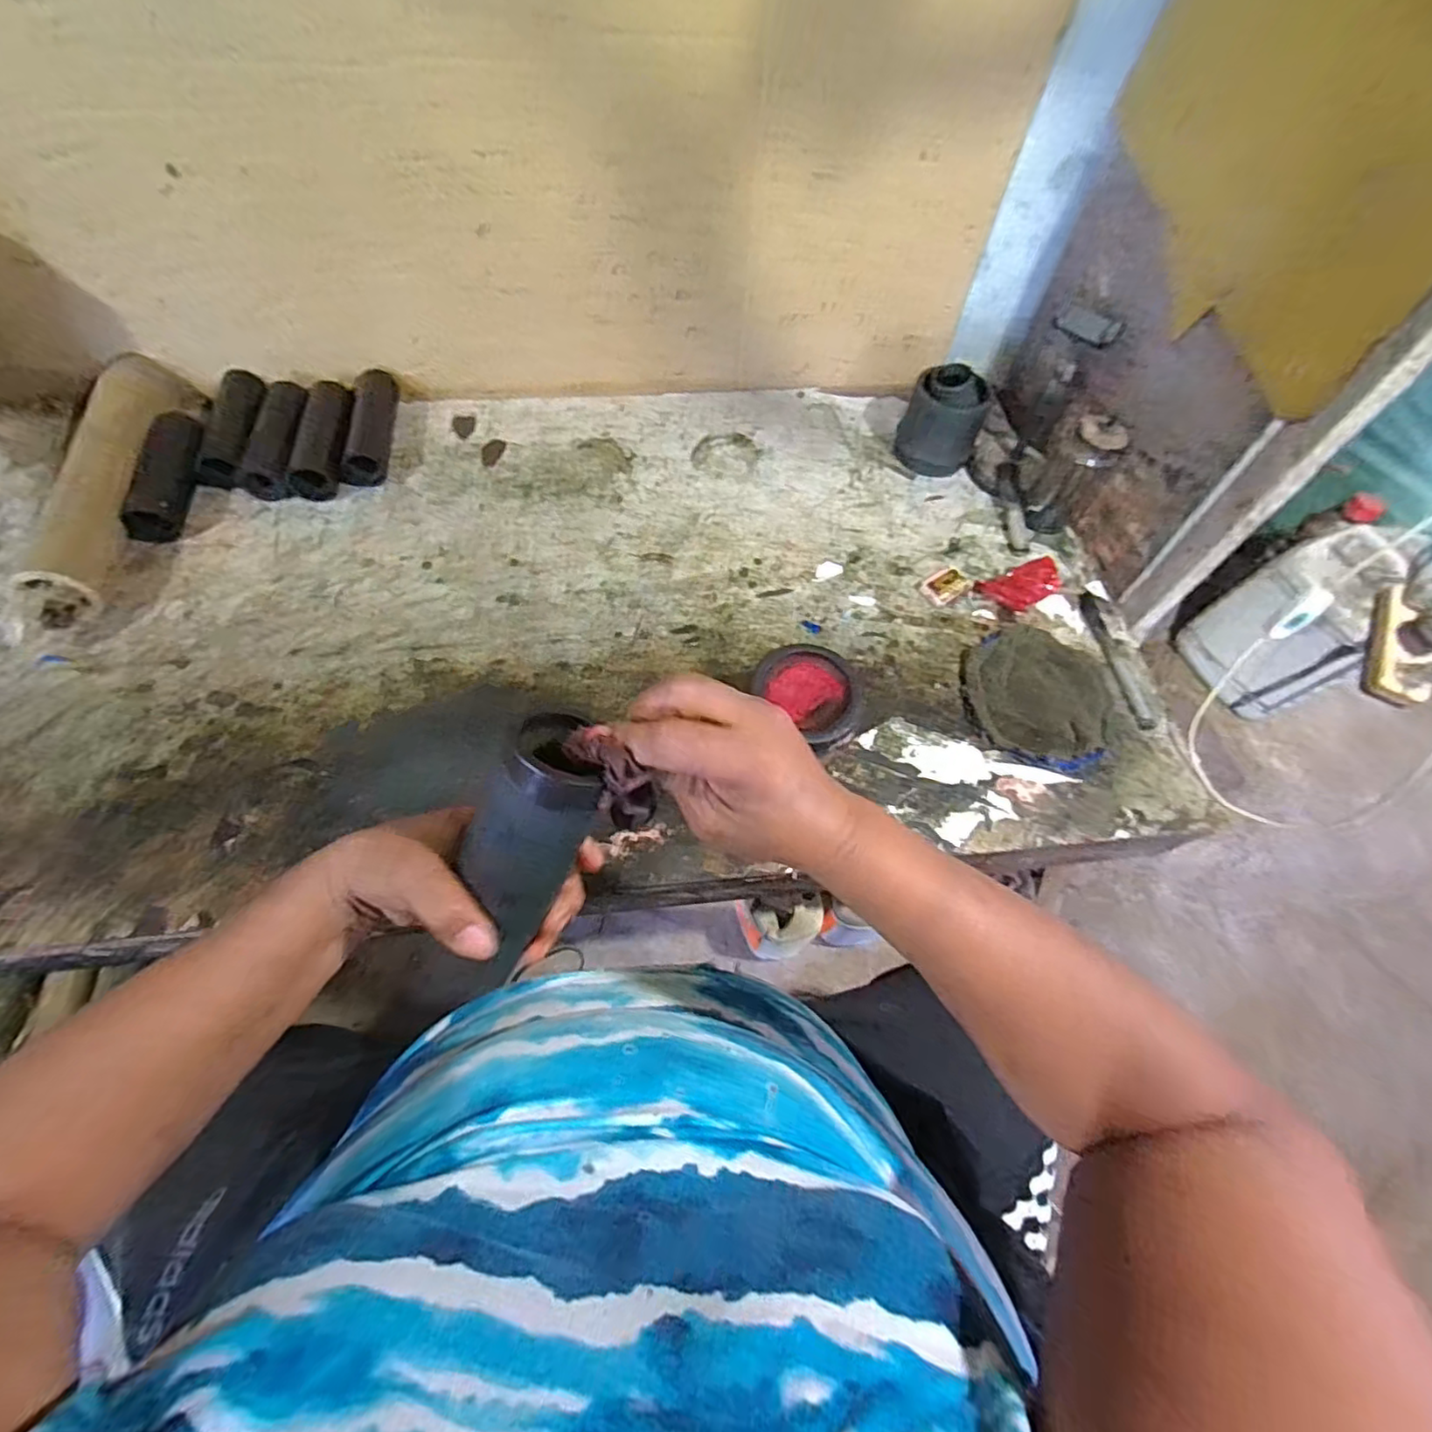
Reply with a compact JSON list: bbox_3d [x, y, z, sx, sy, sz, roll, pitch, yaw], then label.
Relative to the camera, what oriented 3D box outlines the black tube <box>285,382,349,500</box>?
[{"bbox_3d":[-0.519,-0.367,0.832,0.067,0.040,0.196,-8,61,-8],"label":"black tube"}]

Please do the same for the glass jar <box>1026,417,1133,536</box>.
[{"bbox_3d":[0.443,-0.300,0.785,0.066,0.144,0.066,2,60,-3],"label":"glass jar"}]

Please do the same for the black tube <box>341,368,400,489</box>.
[{"bbox_3d":[-0.465,-0.393,0.845,0.050,0.051,0.185,-3,60,-6],"label":"black tube"}]

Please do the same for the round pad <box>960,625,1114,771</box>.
[{"bbox_3d":[0.357,-0.027,0.697,0.160,0.017,0.168,2,60,-3],"label":"round pad"}]

